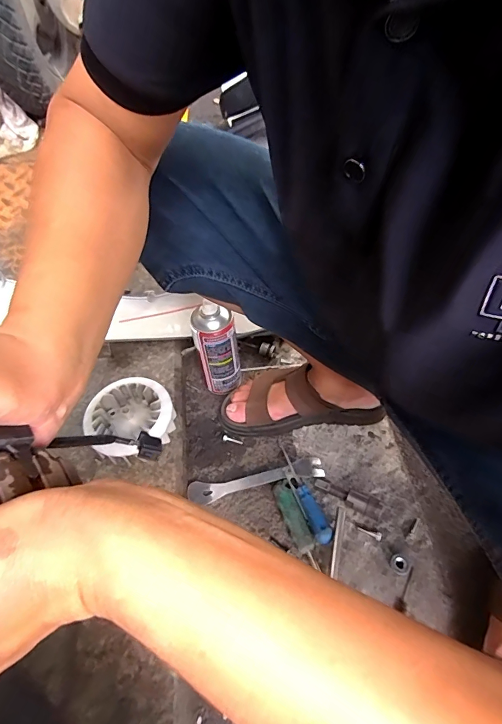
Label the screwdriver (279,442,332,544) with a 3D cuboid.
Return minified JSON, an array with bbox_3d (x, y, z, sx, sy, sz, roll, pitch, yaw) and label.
[{"bbox_3d":[0.070,0.174,0.569,0.021,0.022,0.156,-17,51,-10],"label":"screwdriver"}]

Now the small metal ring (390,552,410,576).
[{"bbox_3d":[0.186,0.250,0.508,0.023,0.013,0.027,36,61,28],"label":"small metal ring"}]

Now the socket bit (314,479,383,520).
[{"bbox_3d":[0.134,0.184,0.563,0.091,0.029,0.022,27,57,23],"label":"socket bit"}]

